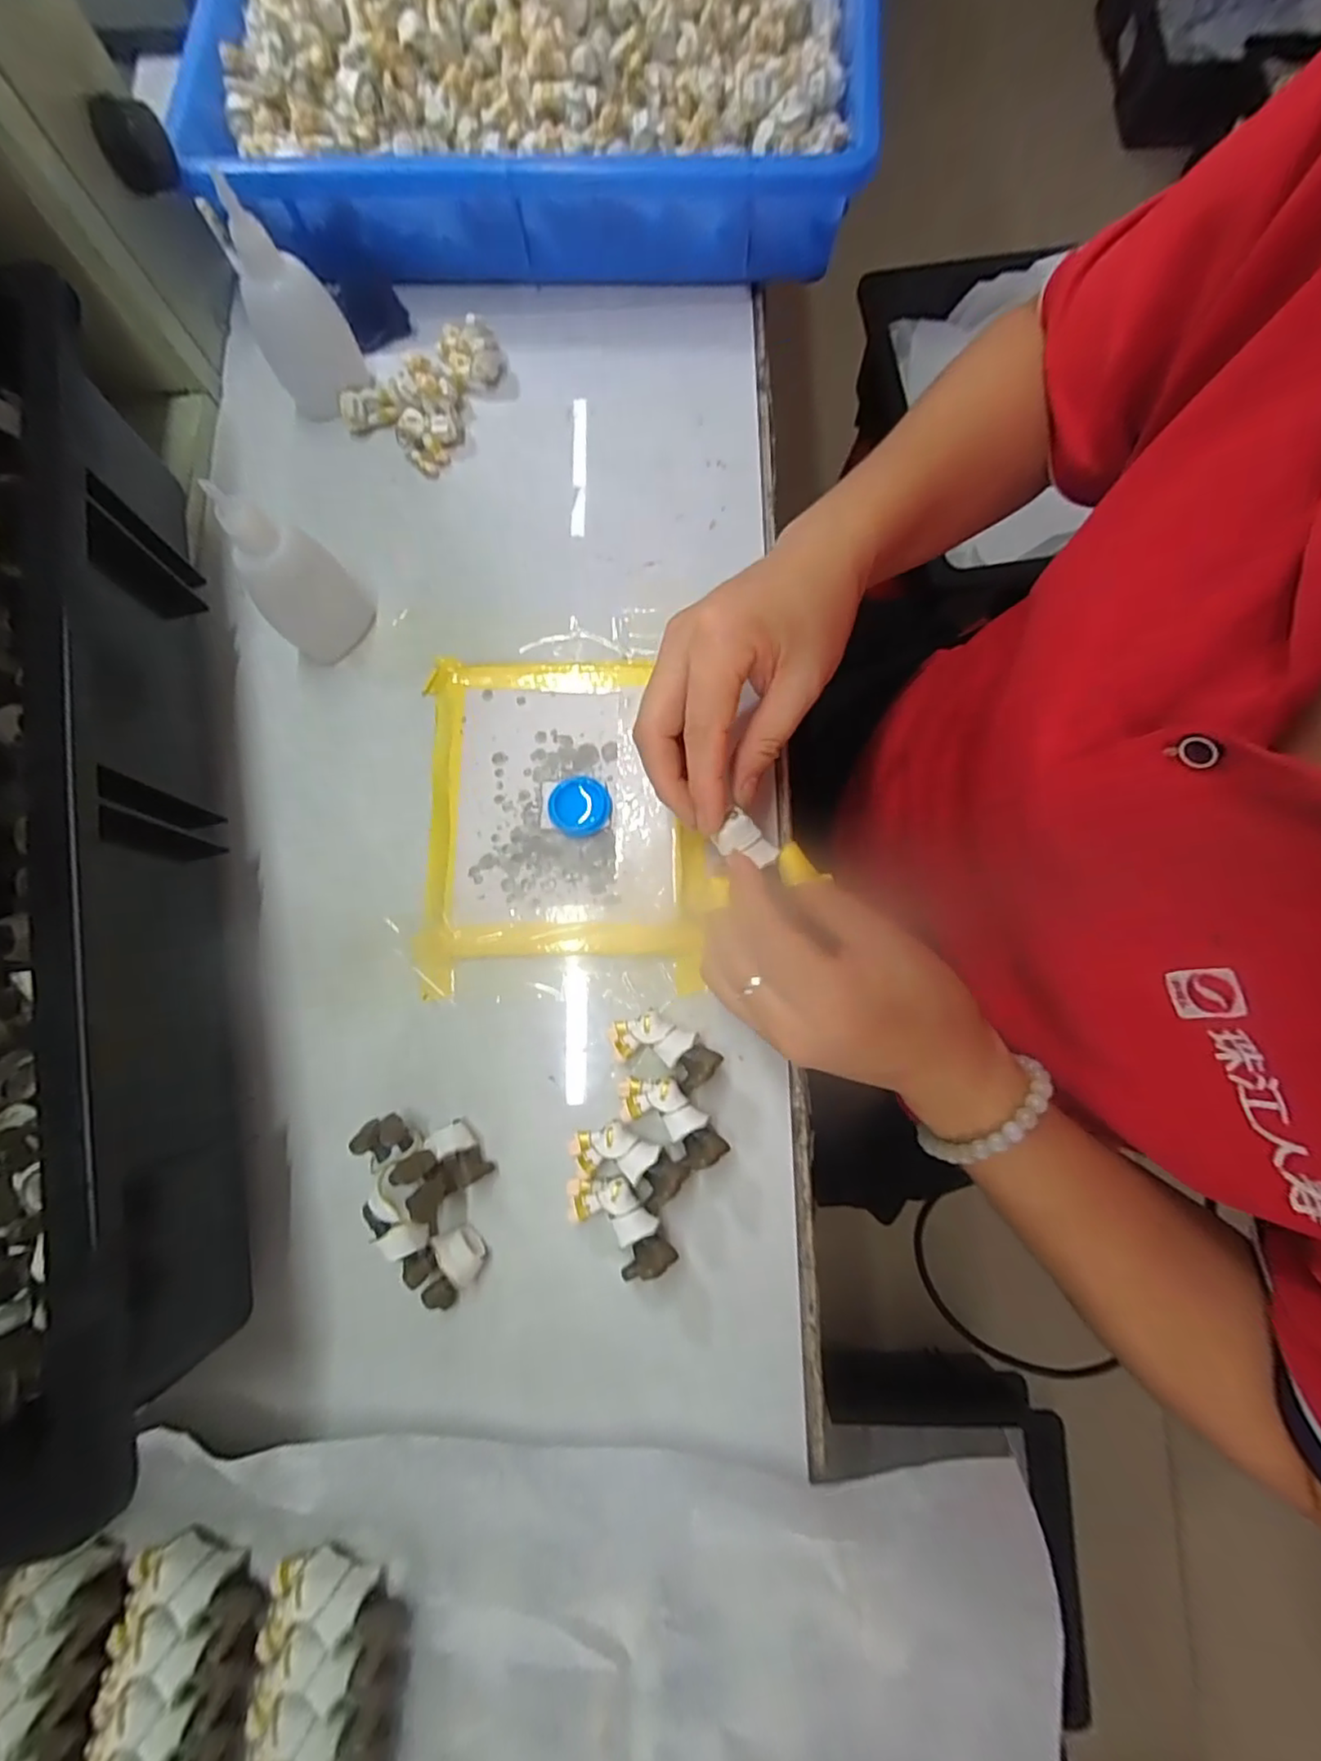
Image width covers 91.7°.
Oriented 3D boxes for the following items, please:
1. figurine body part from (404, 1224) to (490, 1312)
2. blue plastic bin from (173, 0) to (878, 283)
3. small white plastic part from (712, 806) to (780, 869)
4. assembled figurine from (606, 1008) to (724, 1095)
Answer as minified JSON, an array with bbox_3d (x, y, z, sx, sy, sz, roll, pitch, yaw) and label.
[{"bbox_3d":[-0.088,0.160,0.267,0.027,0.020,0.025,0,79,1],"label":"figurine body part"},{"bbox_3d":[-0.071,-0.465,0.370,0.364,0.063,0.244,2,79,2],"label":"blue plastic bin"},{"bbox_3d":[0.036,-0.016,0.262,0.025,0.007,0.018,35,82,7],"label":"small white plastic part"},{"bbox_3d":[0.001,0.073,0.280,0.047,0.026,0.024,27,81,6],"label":"assembled figurine"}]

